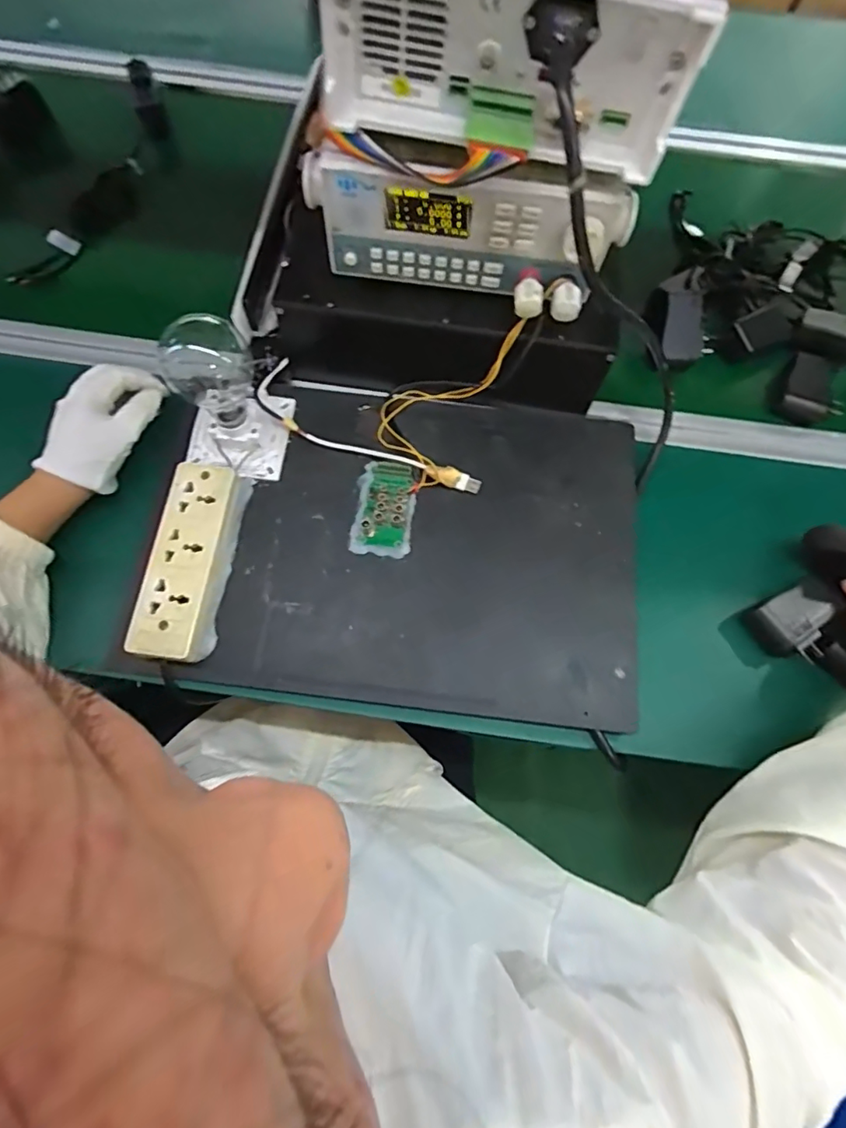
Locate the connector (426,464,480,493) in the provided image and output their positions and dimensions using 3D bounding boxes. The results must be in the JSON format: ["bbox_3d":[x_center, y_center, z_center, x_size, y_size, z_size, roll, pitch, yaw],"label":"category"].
[{"bbox_3d":[0.028,-0.078,0.493,0.050,0.016,0.013,16,70,4],"label":"connector"}]

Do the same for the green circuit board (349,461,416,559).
[{"bbox_3d":[-0.035,-0.052,0.487,0.054,0.015,0.088,4,70,0],"label":"green circuit board"}]

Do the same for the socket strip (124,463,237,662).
[{"bbox_3d":[-0.199,-0.003,0.456,0.057,0.028,0.166,5,70,0],"label":"socket strip"}]

